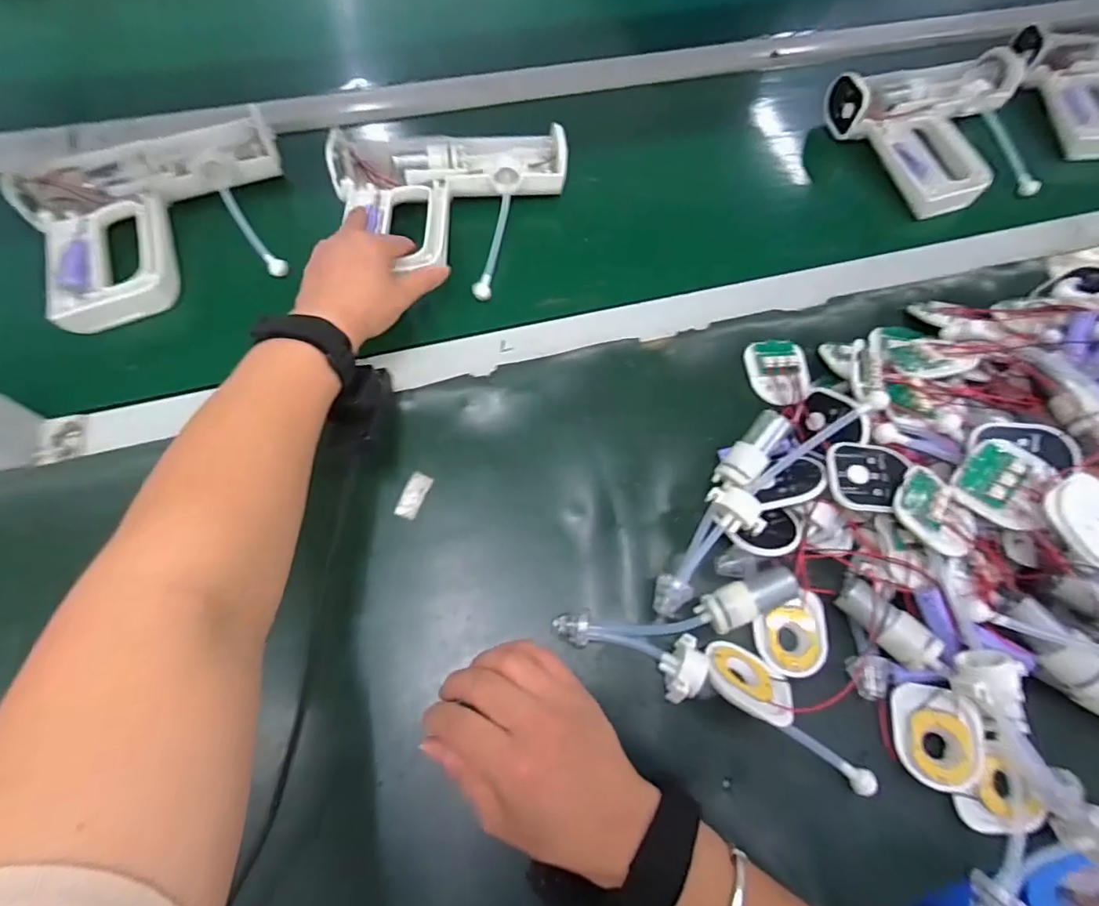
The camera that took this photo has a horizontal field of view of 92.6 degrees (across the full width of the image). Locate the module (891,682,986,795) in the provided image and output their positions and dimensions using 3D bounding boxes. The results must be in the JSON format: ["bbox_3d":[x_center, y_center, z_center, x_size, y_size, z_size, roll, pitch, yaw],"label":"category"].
[{"bbox_3d":[0.246,0.179,0.331,0.047,0.016,0.058,7,65,1],"label":"module"}]

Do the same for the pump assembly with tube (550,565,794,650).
[{"bbox_3d":[0.085,0.108,0.347,0.157,0.027,0.030,-10,66,-7],"label":"pump assembly with tube"}]

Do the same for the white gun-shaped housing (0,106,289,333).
[{"bbox_3d":[-0.332,-0.208,0.456,0.205,0.033,0.172,-22,67,-12],"label":"white gun-shaped housing"}]

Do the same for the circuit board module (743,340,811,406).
[{"bbox_3d":[0.192,-0.070,0.436,0.051,0.007,0.060,0,65,-2],"label":"circuit board module"}]

